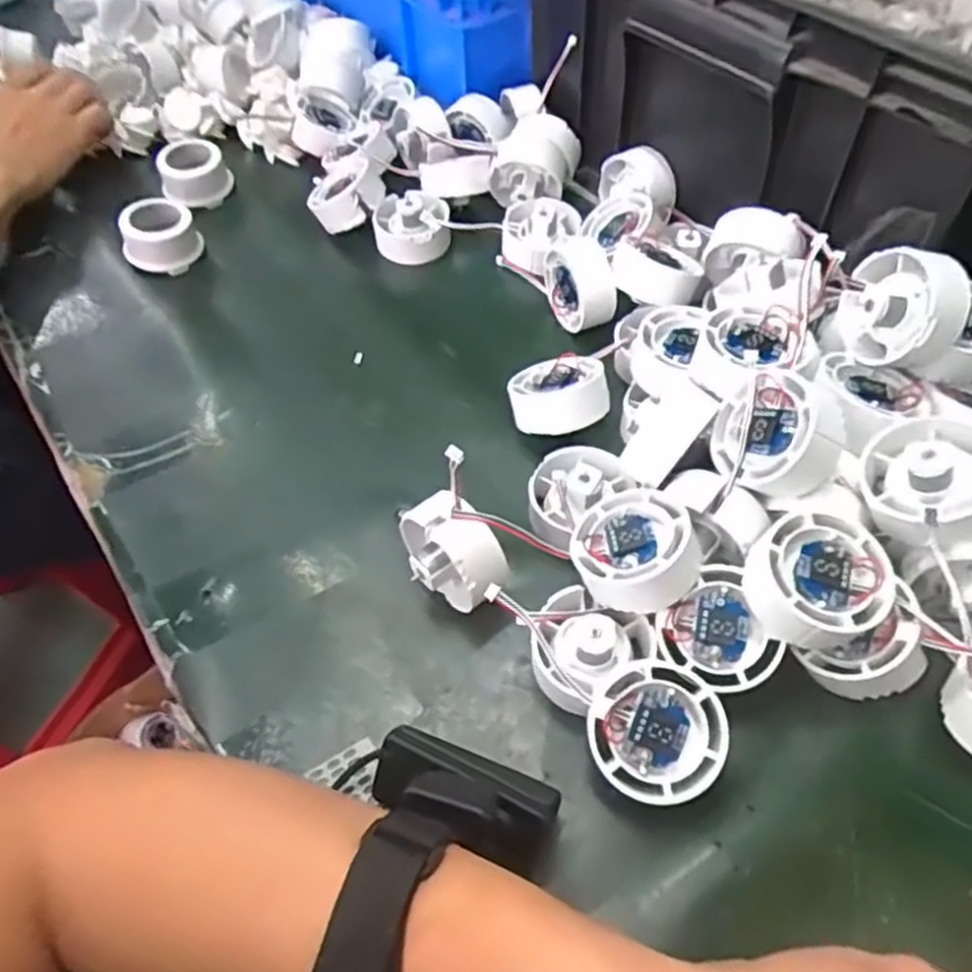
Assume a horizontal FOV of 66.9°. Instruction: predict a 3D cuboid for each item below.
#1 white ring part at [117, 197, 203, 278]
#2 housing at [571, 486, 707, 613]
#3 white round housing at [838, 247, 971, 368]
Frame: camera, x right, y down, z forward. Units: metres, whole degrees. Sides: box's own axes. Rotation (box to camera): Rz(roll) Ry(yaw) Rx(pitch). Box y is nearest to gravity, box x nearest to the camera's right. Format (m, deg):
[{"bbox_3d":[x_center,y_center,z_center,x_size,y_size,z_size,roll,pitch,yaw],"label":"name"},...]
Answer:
[{"bbox_3d":[-0.242,-0.185,0.544,0.055,0.050,0.052,-27,57,-16],"label":"white ring part"},{"bbox_3d":[0.067,0.030,0.336,0.053,0.025,0.053,-17,41,15],"label":"housing"},{"bbox_3d":[0.199,-0.085,0.355,0.033,0.055,0.054,-3,32,-22],"label":"white round housing"}]

